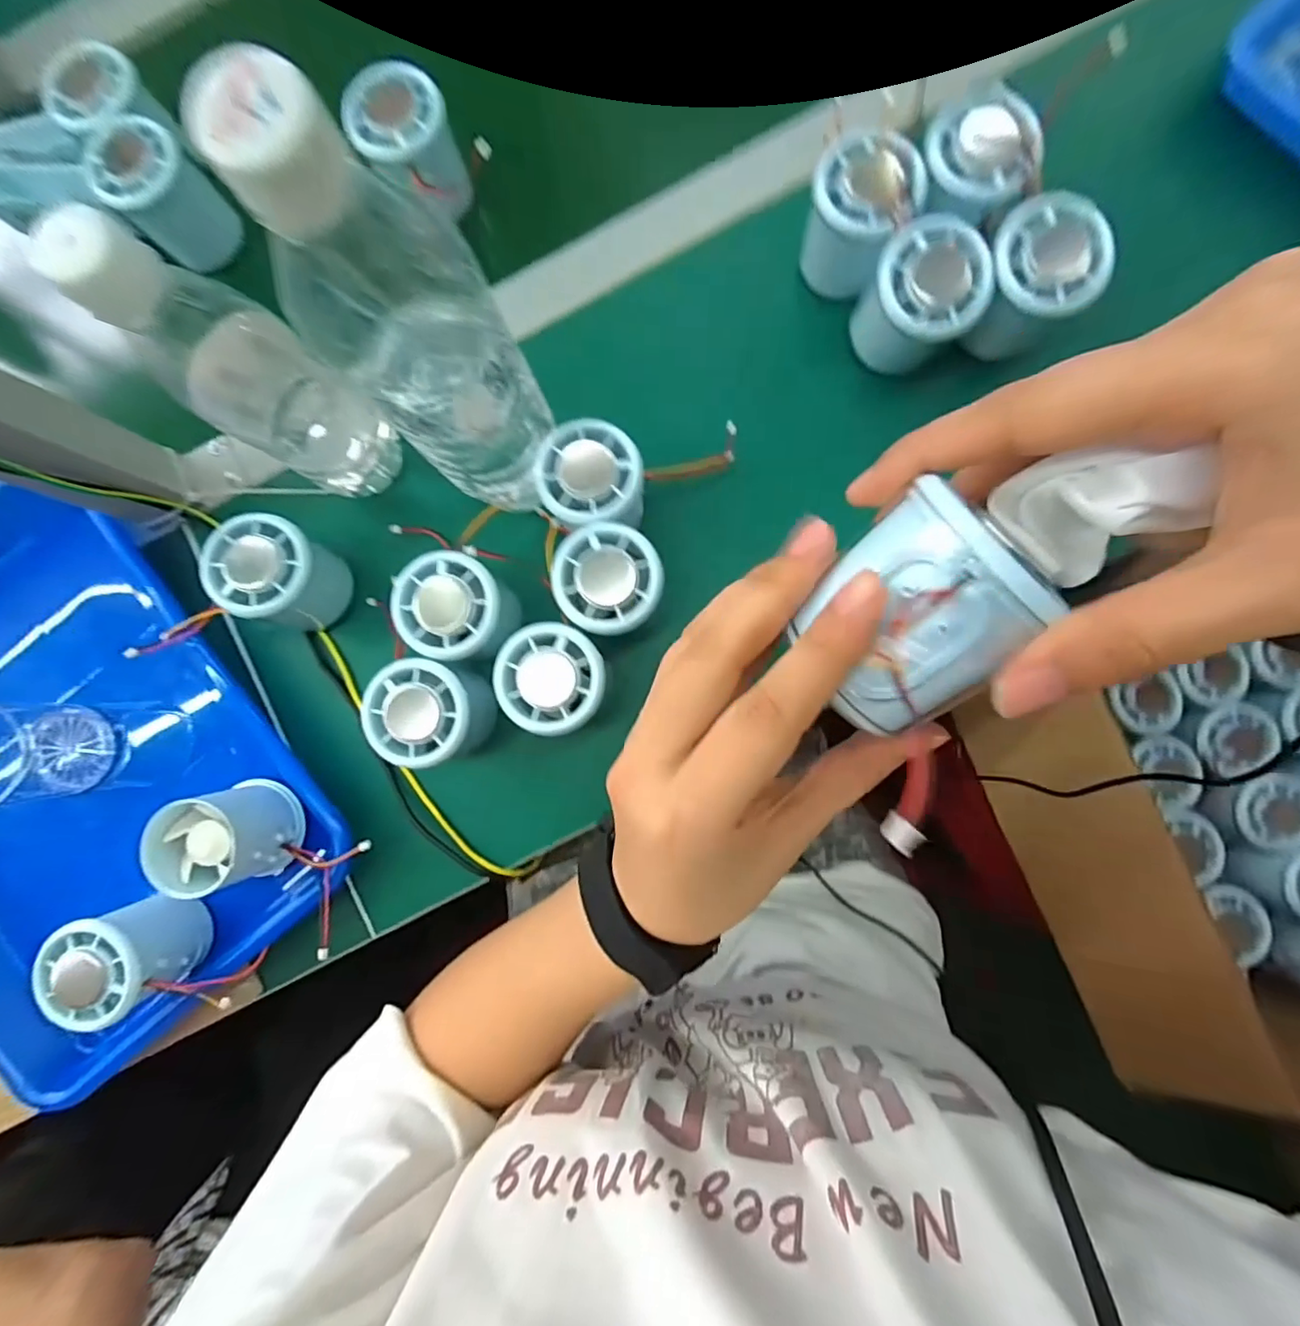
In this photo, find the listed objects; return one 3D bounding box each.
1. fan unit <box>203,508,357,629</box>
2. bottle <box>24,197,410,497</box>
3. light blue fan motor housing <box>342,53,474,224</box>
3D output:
[{"bbox_3d":[-0.211,-0.050,0.331,0.053,0.062,0.058,14,87,5],"label":"fan unit"},{"bbox_3d":[-0.192,-0.141,0.277,0.050,0.174,0.060,25,88,6],"label":"bottle"},{"bbox_3d":[-0.145,-0.313,0.347,0.054,0.050,0.068,-26,84,2],"label":"light blue fan motor housing"}]

